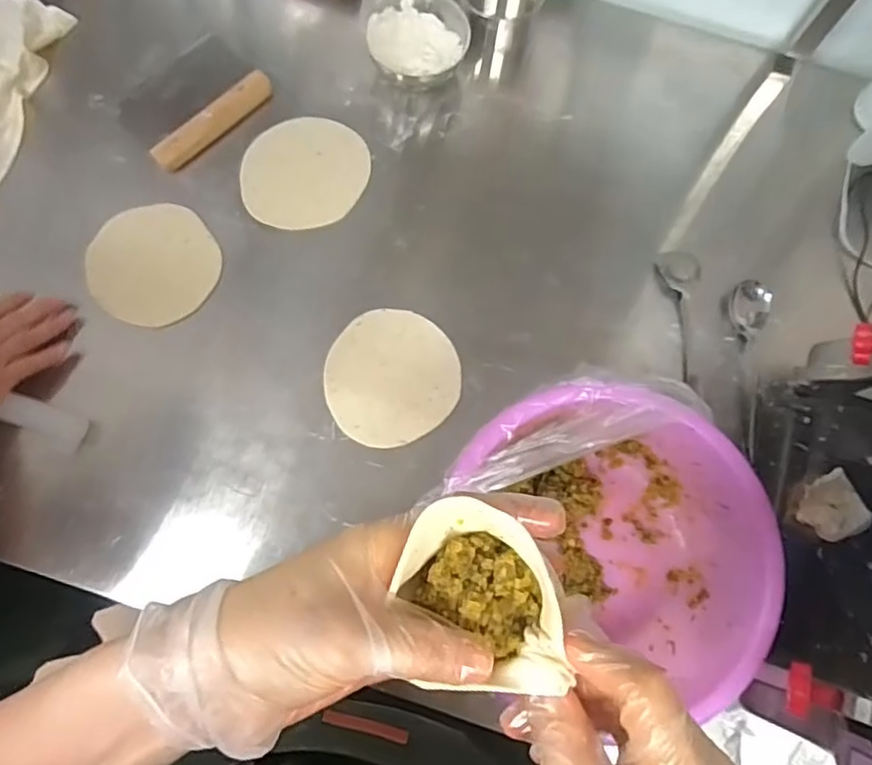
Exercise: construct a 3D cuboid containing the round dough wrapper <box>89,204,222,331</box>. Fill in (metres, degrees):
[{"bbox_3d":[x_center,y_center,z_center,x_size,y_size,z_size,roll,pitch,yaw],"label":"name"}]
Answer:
[{"bbox_3d":[-0.289,-0.120,0.631,0.125,0.007,0.116,0,86,-8],"label":"round dough wrapper"}]

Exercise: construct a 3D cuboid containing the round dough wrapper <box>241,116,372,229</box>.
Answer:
[{"bbox_3d":[-0.143,-0.233,0.673,0.137,0.010,0.136,0,72,0],"label":"round dough wrapper"}]

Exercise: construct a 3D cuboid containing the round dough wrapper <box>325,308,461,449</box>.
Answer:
[{"bbox_3d":[-0.045,-0.007,0.617,0.131,0.007,0.129,1,77,-4],"label":"round dough wrapper"}]

